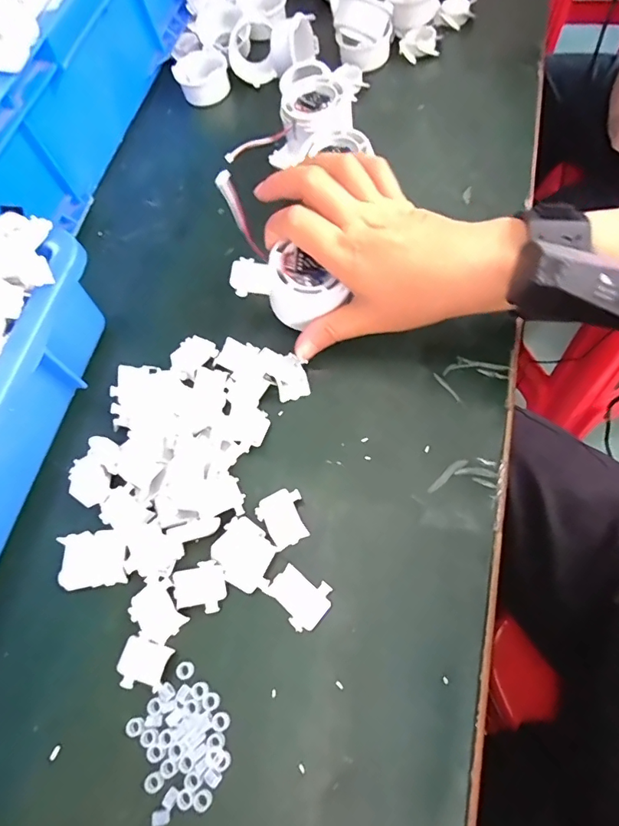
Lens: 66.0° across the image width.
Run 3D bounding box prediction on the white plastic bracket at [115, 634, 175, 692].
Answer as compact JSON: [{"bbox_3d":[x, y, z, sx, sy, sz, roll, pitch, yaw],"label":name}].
[{"bbox_3d":[-0.098,0.147,0.279,0.028,0.004,0.027,19,70,16],"label":"white plastic bracket"}]

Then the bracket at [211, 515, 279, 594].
[{"bbox_3d":[-0.039,0.088,0.295,0.042,0.006,0.035,33,74,20],"label":"bracket"}]

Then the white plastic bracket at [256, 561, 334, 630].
[{"bbox_3d":[-0.007,0.106,0.282,0.039,0.005,0.029,36,75,21],"label":"white plastic bracket"}]

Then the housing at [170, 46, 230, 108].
[{"bbox_3d":[-0.110,-0.346,0.491,0.052,0.025,0.054,-3,65,7],"label":"housing"}]

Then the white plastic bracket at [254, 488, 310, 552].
[{"bbox_3d":[-0.015,0.065,0.302,0.029,0.007,0.034,-31,65,-6],"label":"white plastic bracket"}]

